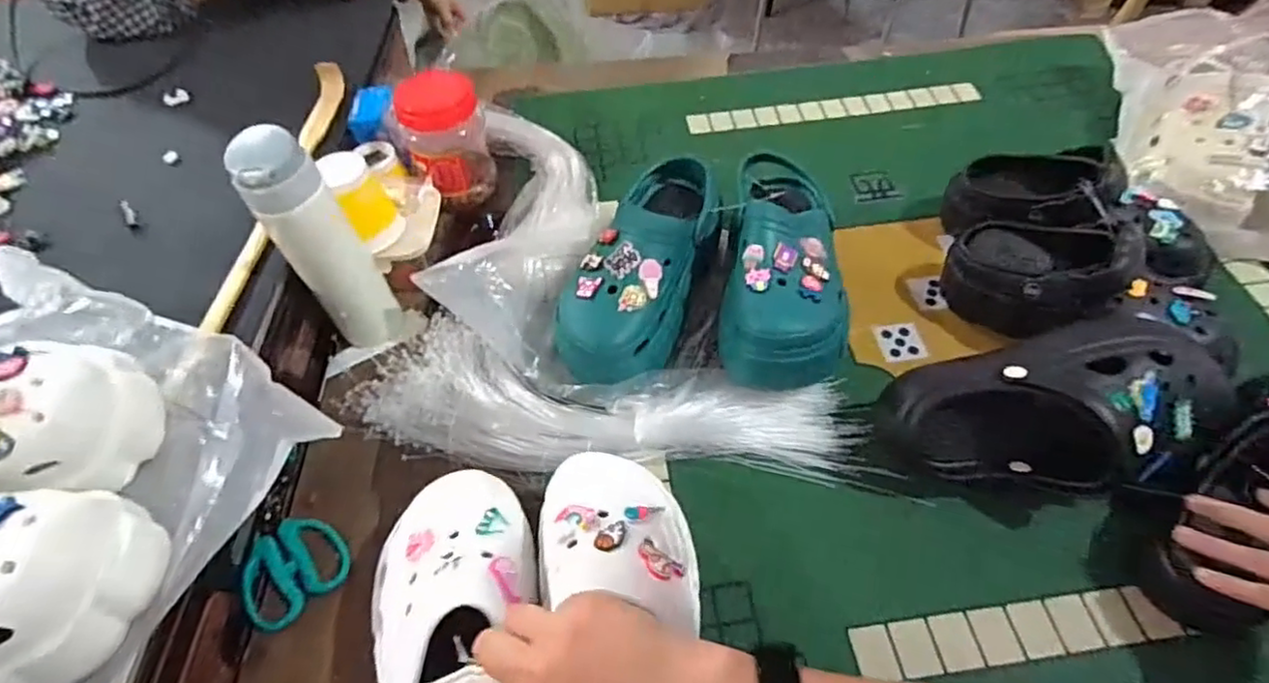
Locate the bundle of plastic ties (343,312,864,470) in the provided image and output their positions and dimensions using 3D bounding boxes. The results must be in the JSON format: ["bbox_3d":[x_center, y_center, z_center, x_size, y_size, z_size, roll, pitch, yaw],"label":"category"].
[{"bbox_3d":[-0.032,0.064,0.607,0.442,0.032,0.123,9,54,7],"label":"bundle of plastic ties"}]

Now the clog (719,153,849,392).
[{"bbox_3d":[0.141,-0.071,0.649,0.116,0.105,0.250,5,53,4],"label":"clog"}]

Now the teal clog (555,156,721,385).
[{"bbox_3d":[0.010,-0.082,0.651,0.111,0.089,0.258,19,55,14],"label":"teal clog"}]

